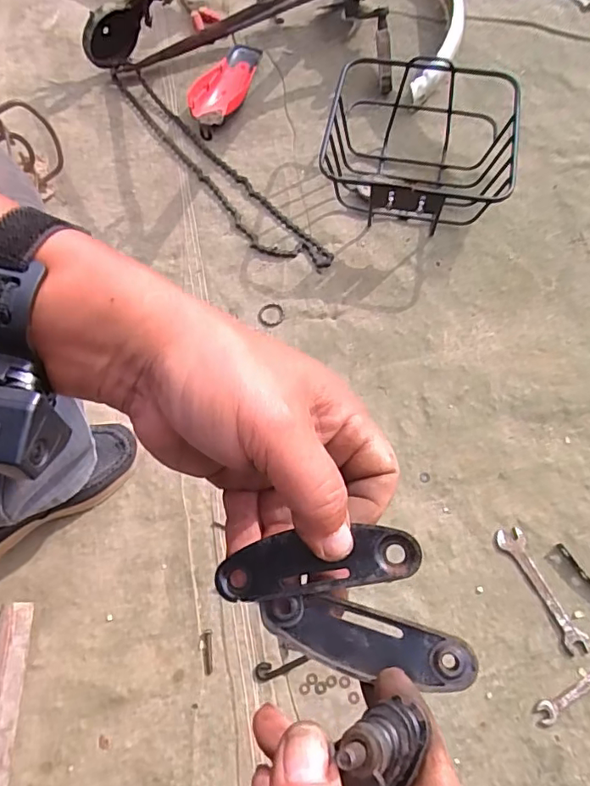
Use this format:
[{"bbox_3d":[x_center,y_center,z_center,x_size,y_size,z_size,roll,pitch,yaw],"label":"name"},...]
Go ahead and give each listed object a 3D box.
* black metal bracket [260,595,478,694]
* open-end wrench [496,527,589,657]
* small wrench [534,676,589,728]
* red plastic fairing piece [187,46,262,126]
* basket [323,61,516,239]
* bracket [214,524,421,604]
[{"bbox_3d":[0.028,0.100,0.217,0.084,0.006,0.025,9,70,14],"label":"black metal bracket"},{"bbox_3d":[0.291,0.231,0.638,0.032,0.004,0.151,-25,70,-7],"label":"open-end wrench"},{"bbox_3d":[0.316,0.328,0.596,0.116,0.006,0.024,-27,71,-8],"label":"small wrench"},{"bbox_3d":[-0.113,-0.514,0.901,0.068,0.040,0.157,29,73,13],"label":"red plastic fairing piece"},{"bbox_3d":[0.181,-0.362,0.797,0.260,0.136,0.246,8,70,6],"label":"basket"},{"bbox_3d":[0.008,0.071,0.225,0.085,0.006,0.023,-13,69,13],"label":"bracket"}]

